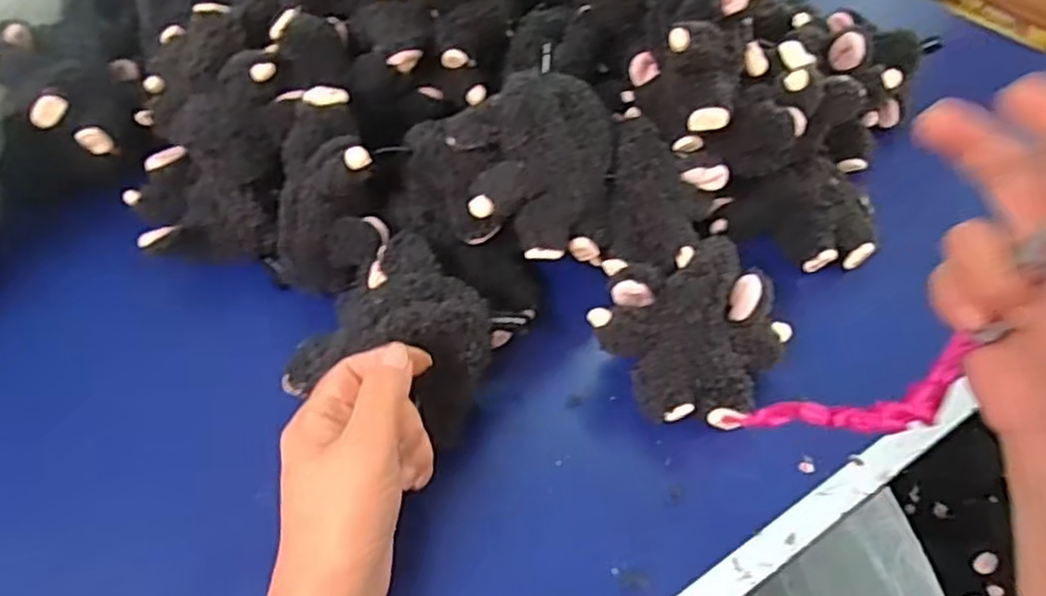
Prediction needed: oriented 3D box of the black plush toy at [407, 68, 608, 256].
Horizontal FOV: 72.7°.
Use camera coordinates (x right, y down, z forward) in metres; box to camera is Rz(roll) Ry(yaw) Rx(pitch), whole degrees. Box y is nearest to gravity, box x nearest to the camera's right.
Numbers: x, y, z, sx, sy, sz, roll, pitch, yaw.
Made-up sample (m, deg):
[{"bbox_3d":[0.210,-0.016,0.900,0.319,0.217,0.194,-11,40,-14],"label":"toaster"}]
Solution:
[{"bbox_3d":[-0.012,-0.086,0.471,0.137,0.082,0.105,5,49,4],"label":"black plush toy"}]

